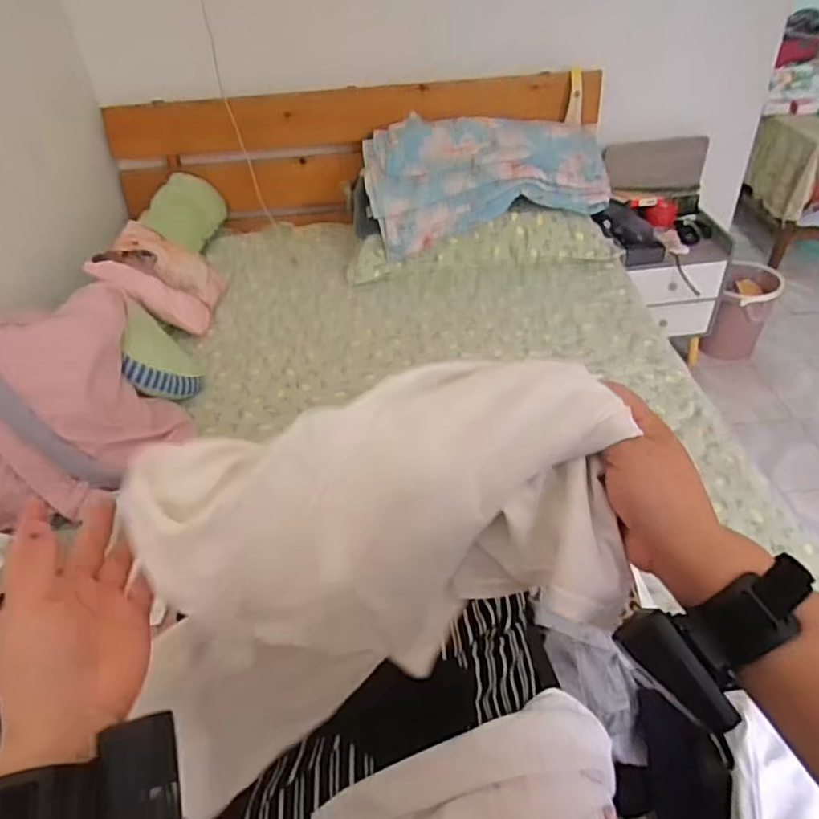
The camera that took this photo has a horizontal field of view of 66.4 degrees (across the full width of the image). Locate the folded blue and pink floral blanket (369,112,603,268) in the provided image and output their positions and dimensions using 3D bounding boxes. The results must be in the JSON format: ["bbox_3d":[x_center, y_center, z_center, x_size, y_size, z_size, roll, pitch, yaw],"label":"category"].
[{"bbox_3d":[0.206,-0.653,1.753,0.625,0.240,0.397,0,41,4],"label":"folded blue and pink floral blanket"}]

